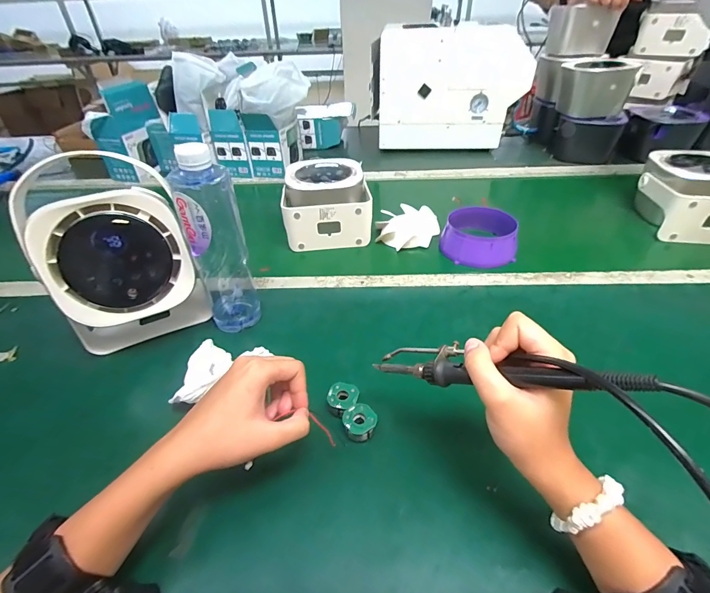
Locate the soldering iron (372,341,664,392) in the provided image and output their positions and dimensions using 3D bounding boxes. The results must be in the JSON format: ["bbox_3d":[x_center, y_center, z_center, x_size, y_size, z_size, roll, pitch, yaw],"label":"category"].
[{"bbox_3d":[0.089,0.053,0.267,0.028,0.021,0.208,-36,18,-36],"label":"soldering iron"}]

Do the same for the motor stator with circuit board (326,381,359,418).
[{"bbox_3d":[-0.013,0.106,0.378,0.030,0.013,0.035,2,38,4],"label":"motor stator with circuit board"}]

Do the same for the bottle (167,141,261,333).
[{"bbox_3d":[-0.161,-0.061,0.432,0.064,0.219,0.074,-14,40,-15],"label":"bottle"}]

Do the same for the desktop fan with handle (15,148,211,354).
[{"bbox_3d":[-0.270,-0.038,0.424,0.151,0.210,0.094,-25,45,-26],"label":"desktop fan with handle"}]

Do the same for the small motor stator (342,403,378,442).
[{"bbox_3d":[0.004,0.123,0.358,0.031,0.017,0.030,-1,38,1],"label":"small motor stator"}]

